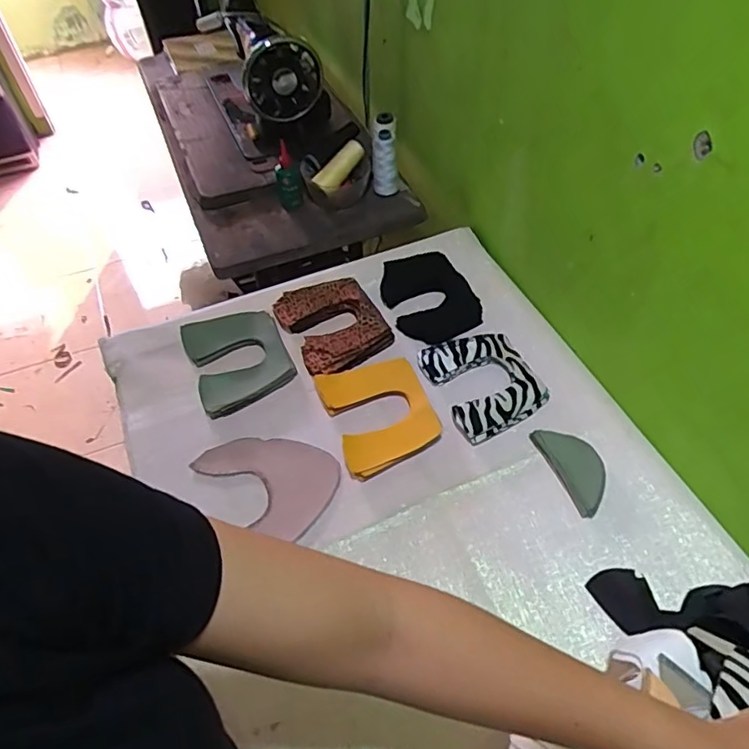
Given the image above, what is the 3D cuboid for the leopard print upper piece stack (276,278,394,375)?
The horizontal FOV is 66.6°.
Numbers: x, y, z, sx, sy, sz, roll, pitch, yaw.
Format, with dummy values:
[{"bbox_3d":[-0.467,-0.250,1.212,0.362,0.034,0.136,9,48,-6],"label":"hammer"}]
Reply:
[{"bbox_3d":[-0.059,-0.077,0.824,0.130,0.024,0.160,-25,55,-16],"label":"leopard print upper piece stack"}]

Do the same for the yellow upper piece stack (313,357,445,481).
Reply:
[{"bbox_3d":[0.006,0.043,0.723,0.127,0.033,0.157,-18,54,-12],"label":"yellow upper piece stack"}]

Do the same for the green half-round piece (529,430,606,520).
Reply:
[{"bbox_3d":[0.242,0.108,0.677,0.062,0.008,0.113,-19,54,-12],"label":"green half-round piece"}]

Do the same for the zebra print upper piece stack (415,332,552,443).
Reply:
[{"bbox_3d":[0.146,0.009,0.756,0.130,0.018,0.153,-19,54,-13],"label":"zebra print upper piece stack"}]

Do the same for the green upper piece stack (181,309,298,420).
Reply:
[{"bbox_3d":[-0.189,-0.022,0.800,0.130,0.032,0.152,-22,54,-14],"label":"green upper piece stack"}]

